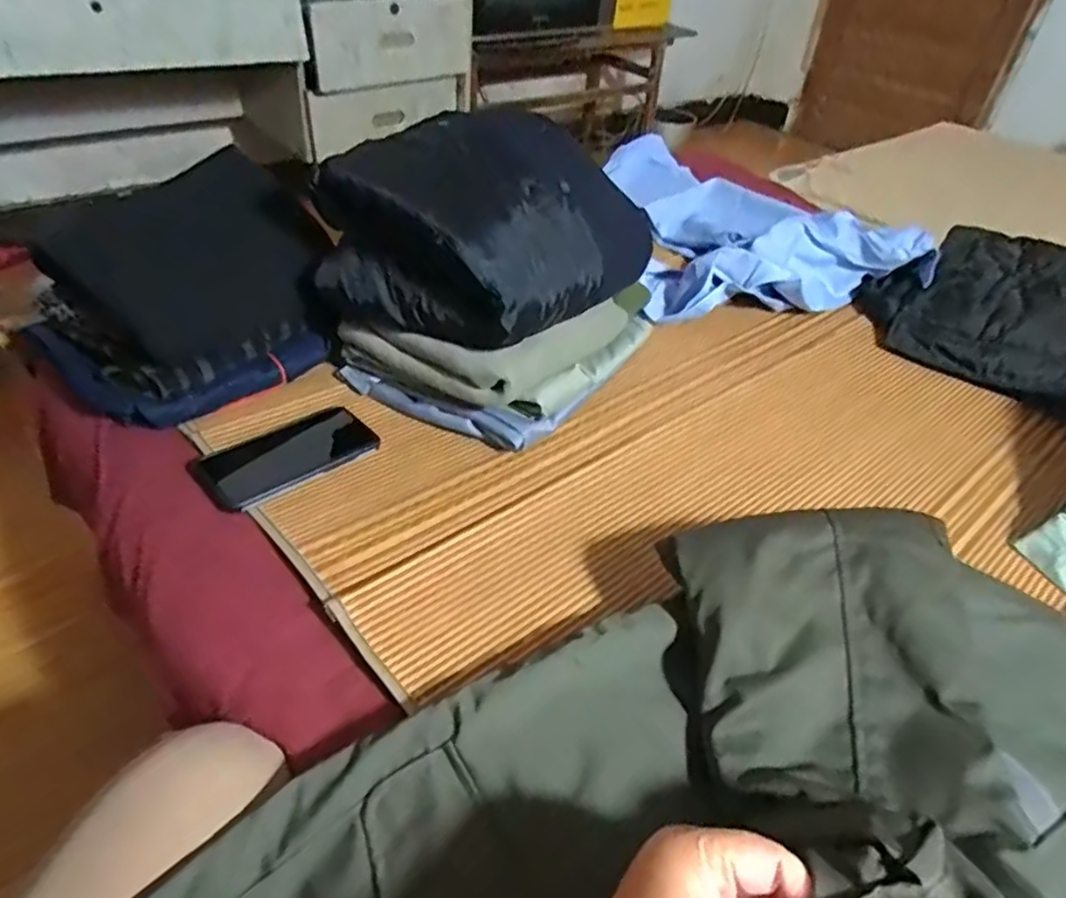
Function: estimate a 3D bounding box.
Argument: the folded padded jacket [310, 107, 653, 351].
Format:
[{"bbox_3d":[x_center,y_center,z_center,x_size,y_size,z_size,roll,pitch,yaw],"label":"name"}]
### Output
[{"bbox_3d":[-0.040,-0.238,0.713,0.241,0.157,0.299,25,45,20],"label":"folded padded jacket"}]

